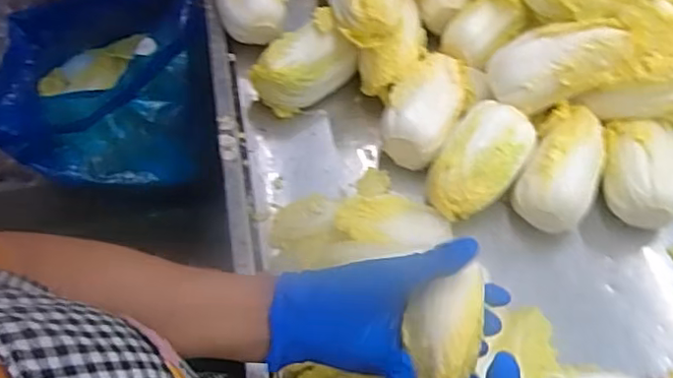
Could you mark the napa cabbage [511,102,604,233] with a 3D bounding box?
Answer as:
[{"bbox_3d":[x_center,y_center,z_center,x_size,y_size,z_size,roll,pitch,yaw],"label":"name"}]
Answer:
[{"bbox_3d":[0.235,-0.025,0.619,0.076,0.062,0.130,20,63,11],"label":"napa cabbage"}]

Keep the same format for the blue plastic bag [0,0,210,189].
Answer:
[{"bbox_3d":[-0.365,-0.195,0.951,0.319,0.208,0.338,1,61,1],"label":"blue plastic bag"}]

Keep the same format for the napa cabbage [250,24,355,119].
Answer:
[{"bbox_3d":[-0.041,-0.140,0.699,0.113,0.070,0.068,-35,65,-18],"label":"napa cabbage"}]

